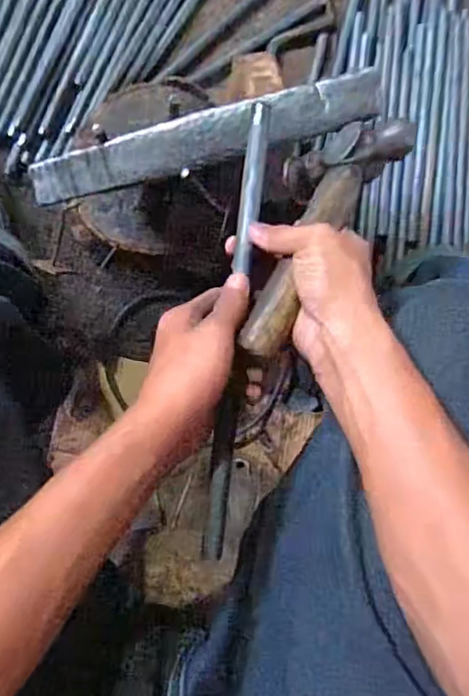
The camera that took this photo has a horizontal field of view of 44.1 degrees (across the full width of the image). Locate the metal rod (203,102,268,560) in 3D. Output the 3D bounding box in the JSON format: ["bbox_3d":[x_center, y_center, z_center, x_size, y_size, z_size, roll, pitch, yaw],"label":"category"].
[{"bbox_3d":[0.002,-0.017,0.423,0.017,0.010,0.333,6,85,-7],"label":"metal rod"}]

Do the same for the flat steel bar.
[{"bbox_3d":[-0.025,-0.178,0.489,0.298,0.009,0.039,-14,106,2],"label":"flat steel bar"}]

